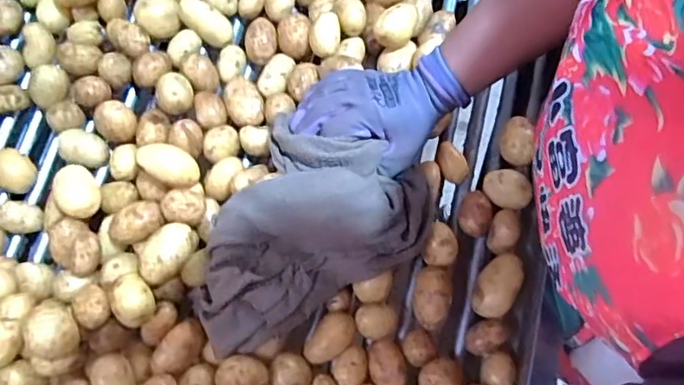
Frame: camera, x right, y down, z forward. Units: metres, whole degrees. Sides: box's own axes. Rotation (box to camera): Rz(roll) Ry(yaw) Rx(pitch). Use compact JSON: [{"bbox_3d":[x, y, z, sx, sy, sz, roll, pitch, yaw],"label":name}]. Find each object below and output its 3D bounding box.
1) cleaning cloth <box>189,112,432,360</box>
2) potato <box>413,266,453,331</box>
[{"bbox_3d":[-0.037,0.023,0.488,0.227,0.073,0.147,-28,71,-10],"label":"cleaning cloth"},{"bbox_3d":[0.083,0.095,0.506,0.032,0.027,0.056,12,73,0],"label":"potato"}]

